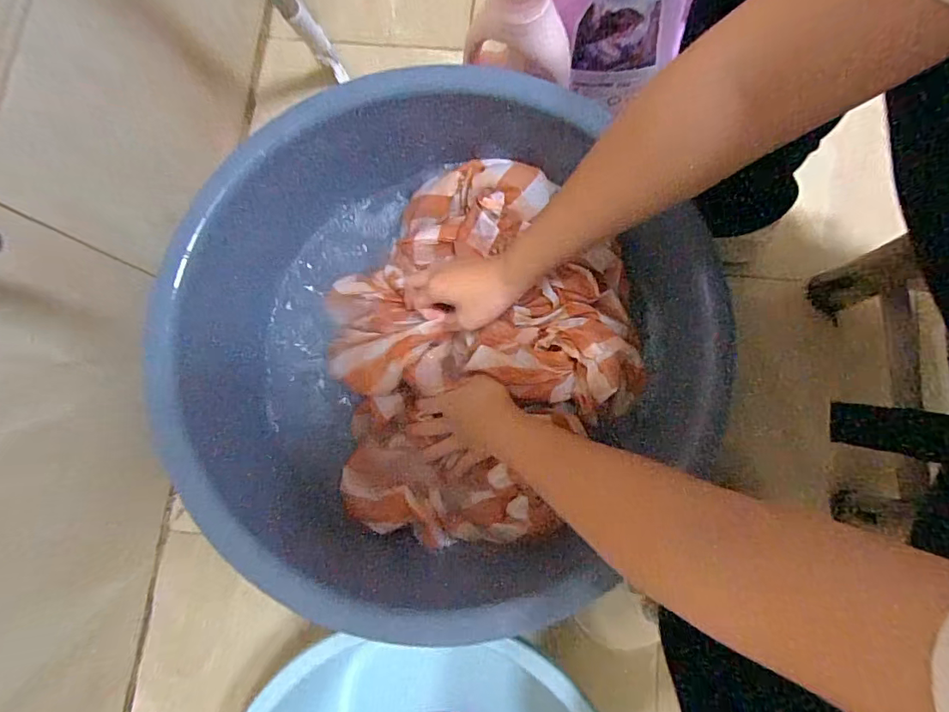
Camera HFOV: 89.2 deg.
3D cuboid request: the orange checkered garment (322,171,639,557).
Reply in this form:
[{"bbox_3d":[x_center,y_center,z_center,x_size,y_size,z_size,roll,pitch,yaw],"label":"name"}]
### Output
[{"bbox_3d":[-0.002,-0.011,0.512,0.311,0.111,0.380,-9,78,-2],"label":"orange checkered garment"}]

